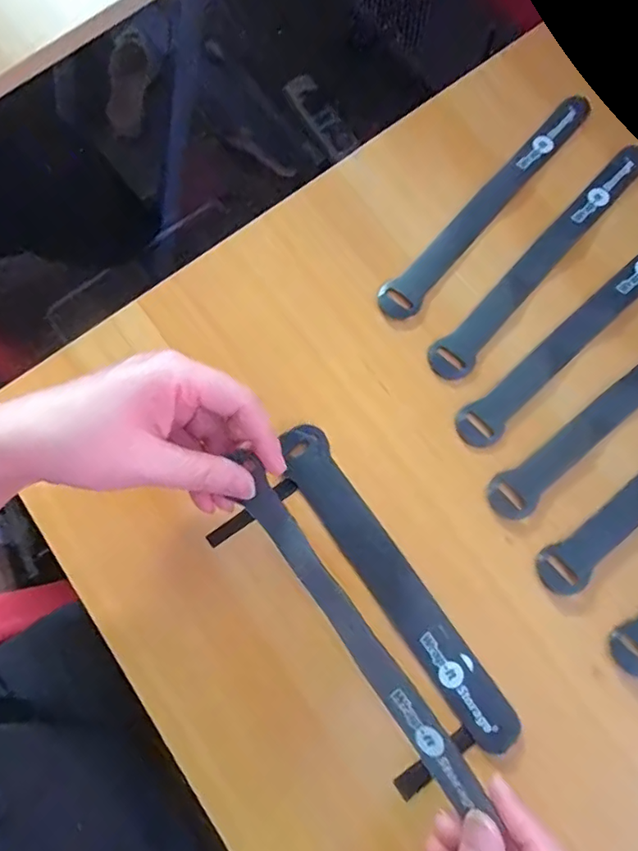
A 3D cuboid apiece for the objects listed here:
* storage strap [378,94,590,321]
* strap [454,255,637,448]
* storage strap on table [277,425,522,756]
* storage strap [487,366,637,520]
[{"bbox_3d":[0.115,-0.148,0.352,0.025,0.007,0.214,41,79,11],"label":"storage strap"},{"bbox_3d":[0.166,-0.063,0.331,0.214,0.004,0.024,-42,78,-10],"label":"strap"},{"bbox_3d":[0.040,0.084,0.294,0.028,0.006,0.195,-33,77,-8],"label":"storage strap on table"},{"bbox_3d":[0.186,-0.016,0.318,0.213,0.004,0.025,-36,77,-9],"label":"storage strap"}]

